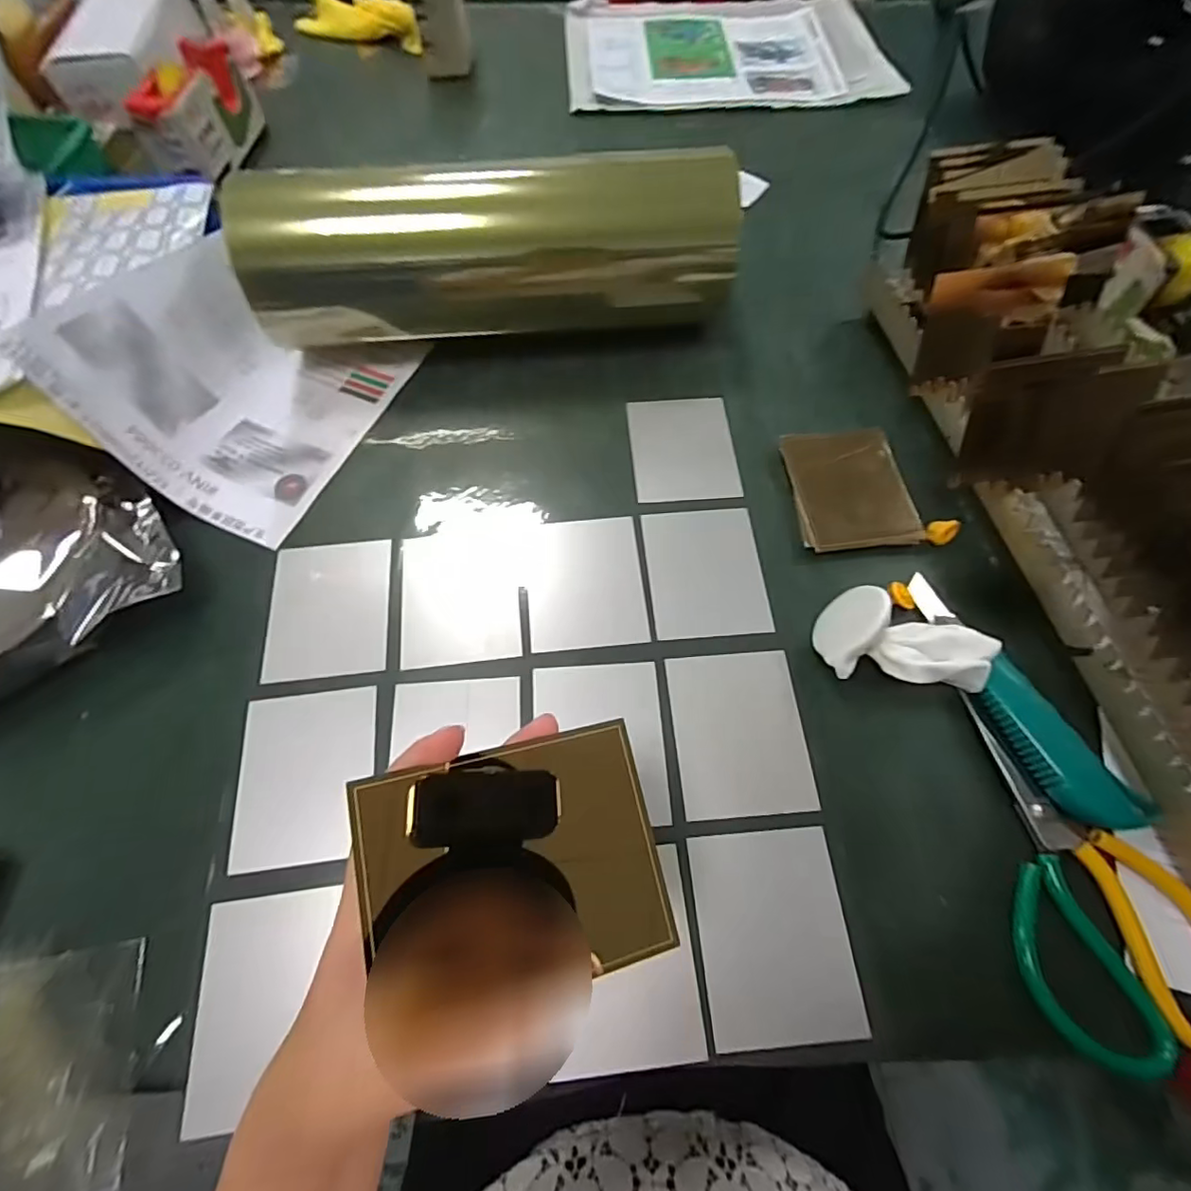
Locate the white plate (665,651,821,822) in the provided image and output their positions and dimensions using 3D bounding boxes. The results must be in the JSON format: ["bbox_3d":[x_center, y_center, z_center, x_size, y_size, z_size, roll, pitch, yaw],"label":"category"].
[{"bbox_3d":[0.089,0.085,0.350,0.079,0.004,0.099,-4,66,-2],"label":"white plate"}]

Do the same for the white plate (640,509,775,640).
[{"bbox_3d":[0.078,-0.018,0.397,0.079,0.004,0.098,-4,66,-2],"label":"white plate"}]

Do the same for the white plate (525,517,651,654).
[{"bbox_3d":[-0.007,-0.011,0.392,0.080,0.004,0.098,-5,66,-3],"label":"white plate"}]

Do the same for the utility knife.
[{"bbox_3d":[0.254,0.061,0.343,0.039,0.016,0.174,-27,68,-12],"label":"utility knife"}]

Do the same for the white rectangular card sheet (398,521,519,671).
[{"bbox_3d":[-0.094,-0.001,0.392,0.080,0.004,0.102,-6,66,-3],"label":"white rectangular card sheet"}]

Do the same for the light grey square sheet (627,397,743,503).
[{"bbox_3d":[0.069,-0.116,0.440,0.078,0.004,0.094,-3,66,-2],"label":"light grey square sheet"}]

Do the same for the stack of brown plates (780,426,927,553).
[{"bbox_3d":[0.189,-0.081,0.419,0.082,0.014,0.101,-4,66,-2],"label":"stack of brown plates"}]

